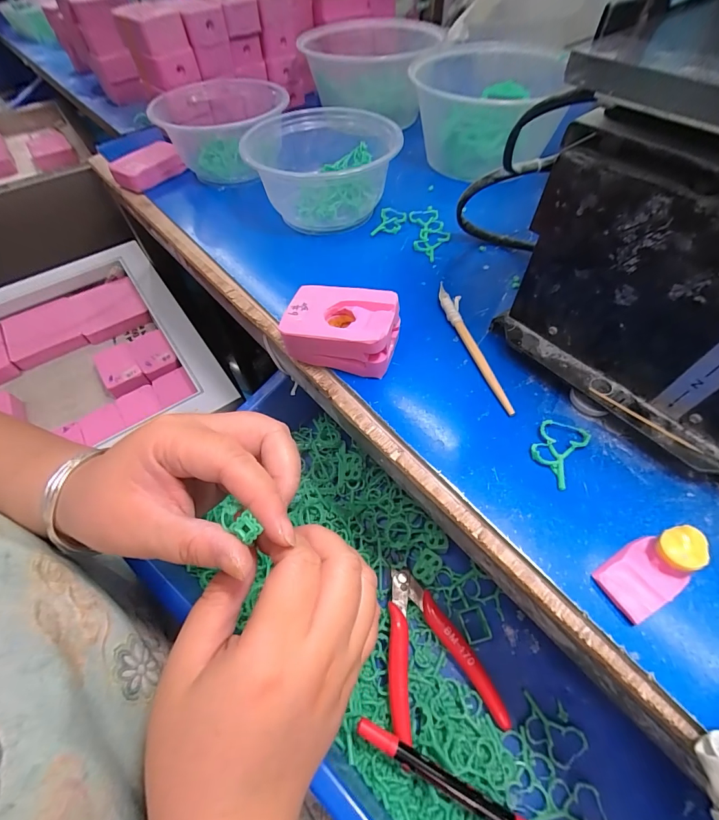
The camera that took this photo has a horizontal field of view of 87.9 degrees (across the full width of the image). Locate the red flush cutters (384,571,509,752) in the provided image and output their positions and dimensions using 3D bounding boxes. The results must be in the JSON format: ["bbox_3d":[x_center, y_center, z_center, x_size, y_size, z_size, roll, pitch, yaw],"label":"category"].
[{"bbox_3d":[0.048,0.174,0.267,0.074,0.014,0.106,-18,57,-9],"label":"red flush cutters"}]

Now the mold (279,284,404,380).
[{"bbox_3d":[-0.012,-0.053,0.248,0.070,0.038,0.044,14,58,13],"label":"mold"}]

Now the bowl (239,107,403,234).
[{"bbox_3d":[-0.030,-0.217,0.344,0.121,0.064,0.127,-2,56,3],"label":"bowl"}]

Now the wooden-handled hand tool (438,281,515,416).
[{"bbox_3d":[0.077,-0.047,0.257,0.014,0.008,0.120,-12,56,-4],"label":"wooden-handled hand tool"}]

